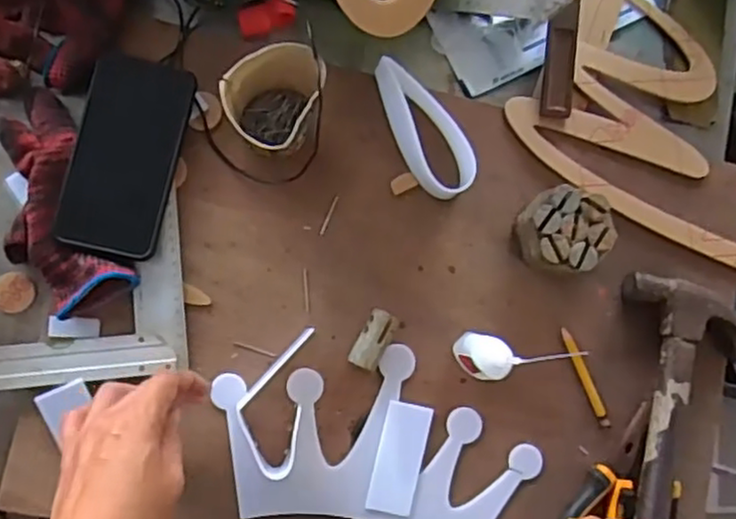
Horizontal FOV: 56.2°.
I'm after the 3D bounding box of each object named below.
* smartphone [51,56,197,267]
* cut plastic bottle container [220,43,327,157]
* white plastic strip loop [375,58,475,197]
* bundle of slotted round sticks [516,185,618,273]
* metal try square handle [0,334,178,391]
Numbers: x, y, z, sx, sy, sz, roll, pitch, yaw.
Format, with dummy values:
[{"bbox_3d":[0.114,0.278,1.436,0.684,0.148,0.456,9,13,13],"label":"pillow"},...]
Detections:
[{"bbox_3d":[-0.195,-0.082,0.556,0.078,0.016,0.155,14,91,-13],"label":"smartphone"},{"bbox_3d":[-0.074,-0.126,0.559,0.074,0.095,0.071,19,82,-5],"label":"cut plastic bottle container"},{"bbox_3d":[0.044,-0.112,0.604,0.046,0.046,0.129,-38,89,-9],"label":"white plastic strip loop"},{"bbox_3d":[0.170,-0.026,0.604,0.072,0.051,0.072,1,84,-7],"label":"bundle of slotted round sticks"},{"bbox_3d":[-0.227,0.082,0.558,0.139,0.017,0.033,-4,85,-7],"label":"metal try square handle"}]

